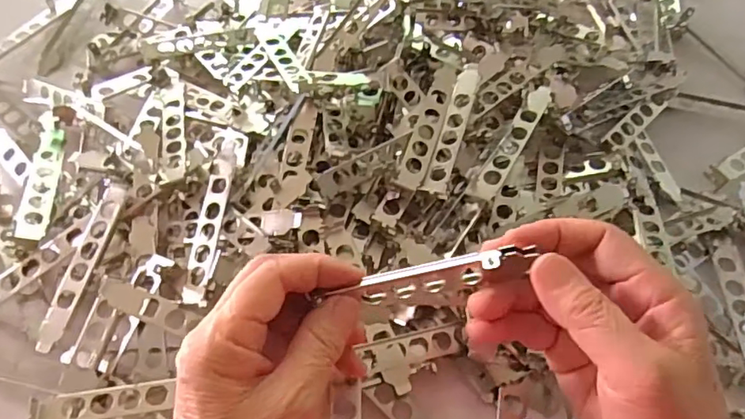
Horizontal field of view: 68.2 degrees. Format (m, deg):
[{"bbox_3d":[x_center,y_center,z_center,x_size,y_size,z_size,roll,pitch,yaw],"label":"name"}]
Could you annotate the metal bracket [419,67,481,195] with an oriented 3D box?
[{"bbox_3d":[0.061,-0.063,0.417,0.020,0.006,0.122,7,65,23],"label":"metal bracket"}]

